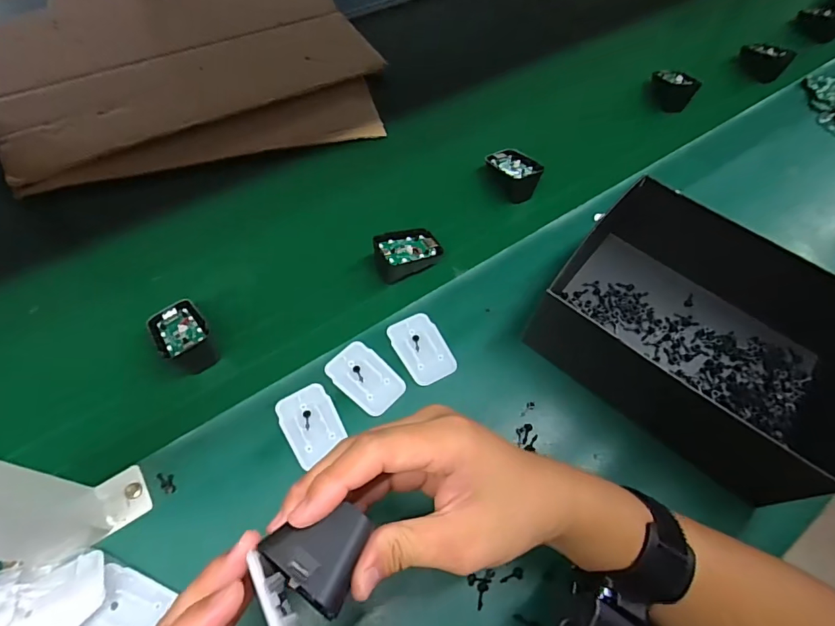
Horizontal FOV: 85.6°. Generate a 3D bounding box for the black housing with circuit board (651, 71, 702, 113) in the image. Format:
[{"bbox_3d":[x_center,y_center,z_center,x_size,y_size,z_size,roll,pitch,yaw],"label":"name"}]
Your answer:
[{"bbox_3d":[0.367,-0.323,0.653,0.066,0.038,0.058,28,62,13],"label":"black housing with circuit board"}]

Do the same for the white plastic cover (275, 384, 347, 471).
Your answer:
[{"bbox_3d":[-0.090,0.091,0.378,0.044,0.005,0.063,-29,65,-18],"label":"white plastic cover"}]

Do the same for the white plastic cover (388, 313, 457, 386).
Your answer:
[{"bbox_3d":[0.005,0.032,0.419,0.044,0.004,0.068,-24,64,-16],"label":"white plastic cover"}]

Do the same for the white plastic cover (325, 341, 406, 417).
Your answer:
[{"bbox_3d":[-0.046,0.056,0.401,0.070,0.006,0.043,40,65,19],"label":"white plastic cover"}]

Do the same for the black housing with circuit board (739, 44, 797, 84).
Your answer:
[{"bbox_3d":[0.545,-0.401,0.711,0.037,0.036,0.073,-38,68,-22],"label":"black housing with circuit board"}]

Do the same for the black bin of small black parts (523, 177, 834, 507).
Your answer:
[{"bbox_3d":[0.252,0.023,0.401,0.254,0.088,0.200,39,65,18],"label":"black bin of small black parts"}]

